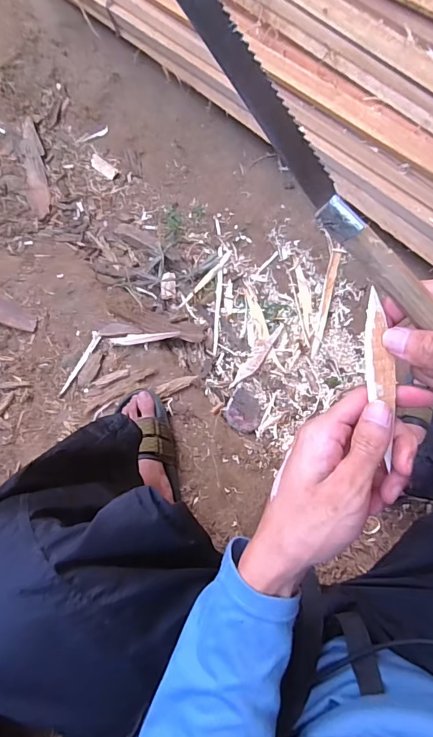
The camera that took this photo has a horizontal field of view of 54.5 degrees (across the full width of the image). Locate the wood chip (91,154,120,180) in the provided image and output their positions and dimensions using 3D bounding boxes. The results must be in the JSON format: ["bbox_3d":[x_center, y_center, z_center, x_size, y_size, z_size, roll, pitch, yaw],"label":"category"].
[{"bbox_3d":[-0.264,-0.472,0.988,0.085,0.007,0.029,37,85,8],"label":"wood chip"}]

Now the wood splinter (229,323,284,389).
[{"bbox_3d":[0.082,-0.024,0.834,0.029,0.010,0.159,35,85,8],"label":"wood splinter"}]

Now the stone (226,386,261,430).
[{"bbox_3d":[0.051,0.084,0.820,0.067,0.032,0.080,26,66,-5],"label":"stone"}]

